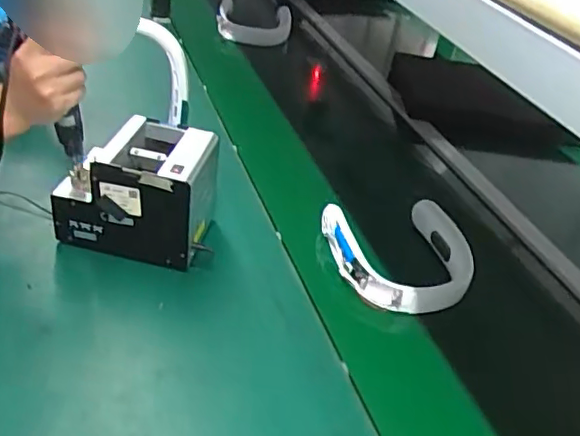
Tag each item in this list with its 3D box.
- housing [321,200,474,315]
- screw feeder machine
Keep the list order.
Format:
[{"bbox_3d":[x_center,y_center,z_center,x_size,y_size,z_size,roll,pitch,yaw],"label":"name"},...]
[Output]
[{"bbox_3d":[0.160,0.054,0.840,0.193,0.050,0.180,-4,39,-14],"label":"housing"},{"bbox_3d":[-0.197,-0.039,0.776,0.181,0.134,0.127,11,38,4],"label":"screw feeder machine"}]

